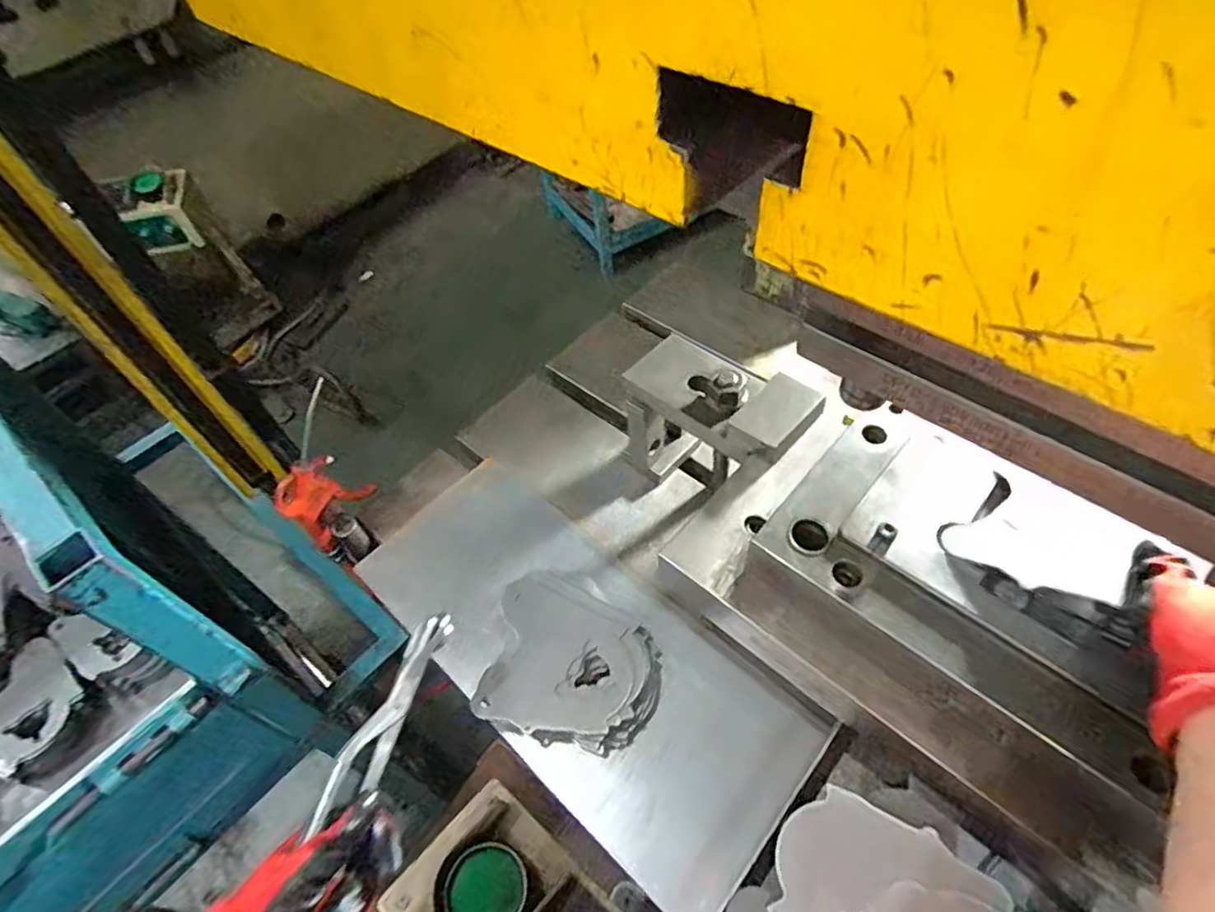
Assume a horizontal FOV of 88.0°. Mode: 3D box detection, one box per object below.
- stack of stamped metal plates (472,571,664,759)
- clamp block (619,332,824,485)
[{"bbox_3d":[-0.027,0.189,0.589,0.155,0.044,0.151,6,54,10],"label":"stack of stamped metal plates"},{"bbox_3d":[0.107,-0.016,0.644,0.172,0.176,0.085,32,62,26],"label":"clamp block"}]

